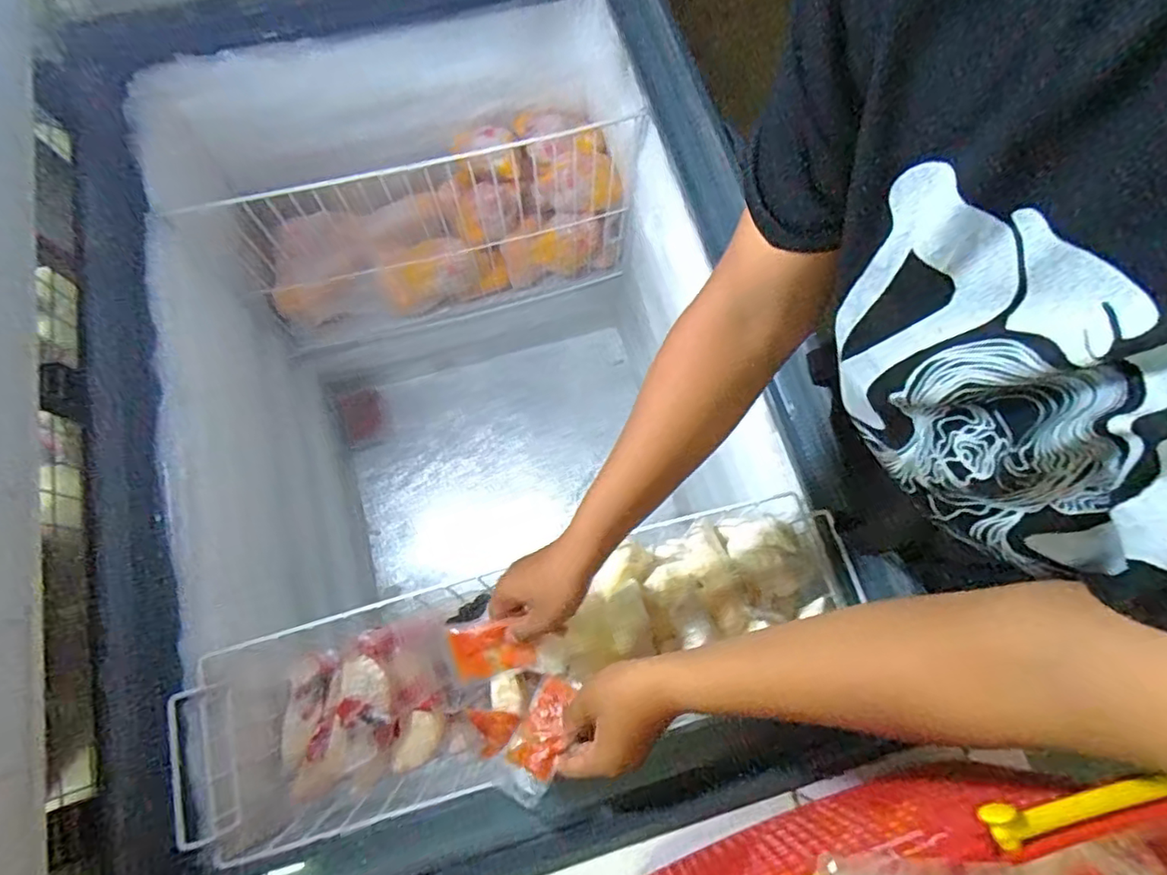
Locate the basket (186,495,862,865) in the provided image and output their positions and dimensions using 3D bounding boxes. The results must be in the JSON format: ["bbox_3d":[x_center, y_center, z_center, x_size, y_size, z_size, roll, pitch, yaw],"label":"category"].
[{"bbox_3d":[-0.054,0.261,0.661,0.708,0.162,0.201,-15,76,-5],"label":"basket"}]

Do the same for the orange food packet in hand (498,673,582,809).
[{"bbox_3d":[-0.038,0.277,0.534,0.049,0.015,0.115,0,35,25],"label":"orange food packet in hand"}]

